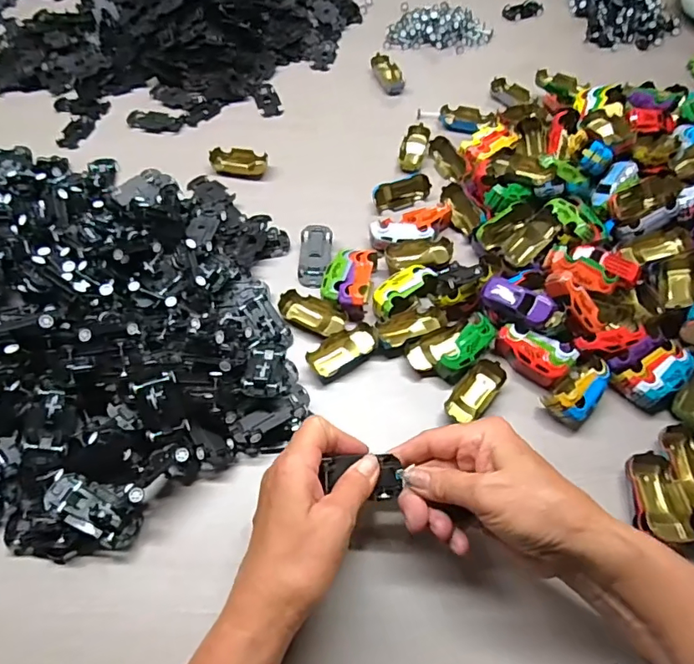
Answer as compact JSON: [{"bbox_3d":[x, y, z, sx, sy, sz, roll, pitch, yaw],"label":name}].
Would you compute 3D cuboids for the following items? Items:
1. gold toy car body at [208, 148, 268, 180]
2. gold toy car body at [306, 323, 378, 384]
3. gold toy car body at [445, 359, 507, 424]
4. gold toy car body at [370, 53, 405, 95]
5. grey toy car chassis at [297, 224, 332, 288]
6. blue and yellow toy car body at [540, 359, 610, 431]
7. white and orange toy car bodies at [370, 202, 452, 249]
[{"bbox_3d":[-0.122,-0.191,0.578,0.064,0.015,0.034,1,60,0],"label":"gold toy car body"},{"bbox_3d":[-0.004,0.016,0.448,0.063,0.016,0.031,-31,65,-17],"label":"gold toy car body"},{"bbox_3d":[0.106,0.050,0.425,0.028,0.019,0.066,37,66,19],"label":"gold toy car body"},{"bbox_3d":[0.054,-0.335,0.663,0.032,0.017,0.061,-17,62,-10],"label":"gold toy car body"},{"bbox_3d":[-0.031,-0.075,0.502,0.030,0.013,0.066,3,60,1],"label":"grey toy car chassis"},{"bbox_3d":[0.193,0.049,0.420,0.064,0.028,0.033,-35,66,-19],"label":"blue and yellow toy car body"},{"bbox_3d":[0.067,-0.102,0.508,0.088,0.022,0.033,-17,62,-10],"label":"white and orange toy car bodies"}]

